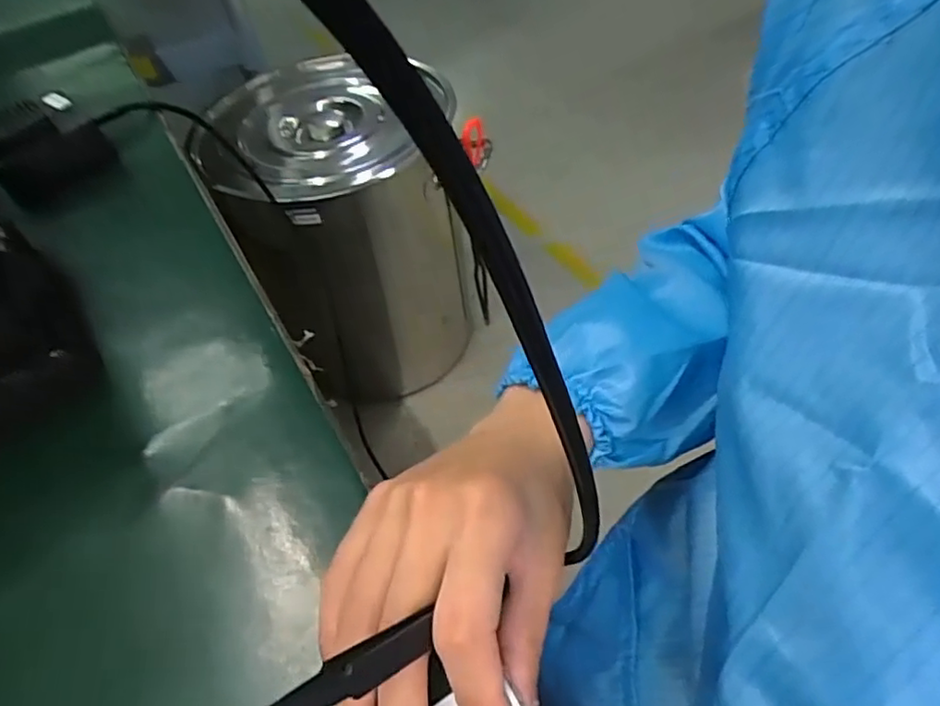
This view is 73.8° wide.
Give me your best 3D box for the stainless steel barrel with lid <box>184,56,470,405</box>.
[{"bbox_3d":[-0.204,-0.187,1.204,0.353,0.589,0.393,3,50,9],"label":"stainless steel barrel with lid"}]

